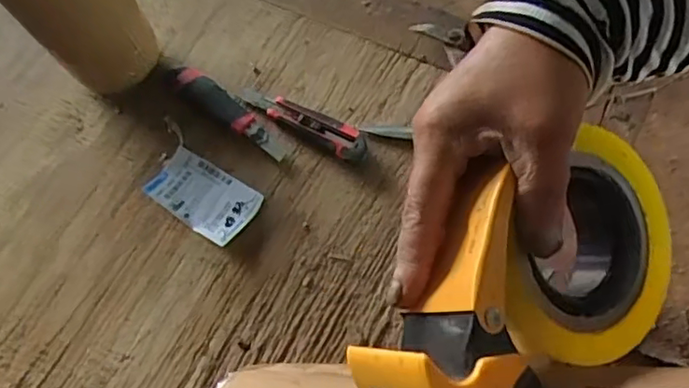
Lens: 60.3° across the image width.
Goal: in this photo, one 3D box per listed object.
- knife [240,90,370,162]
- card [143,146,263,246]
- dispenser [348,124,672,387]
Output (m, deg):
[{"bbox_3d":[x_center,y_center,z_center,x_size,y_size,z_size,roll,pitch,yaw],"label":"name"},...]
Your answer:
[{"bbox_3d":[-0.051,-0.089,0.708,0.170,0.014,0.042,27,72,12],"label":"knife"},{"bbox_3d":[-0.161,0.001,0.674,0.124,0.011,0.072,30,72,13],"label":"card"},{"bbox_3d":[0.088,0.044,0.281,0.177,0.071,0.090,-26,69,-28],"label":"dispenser"}]

